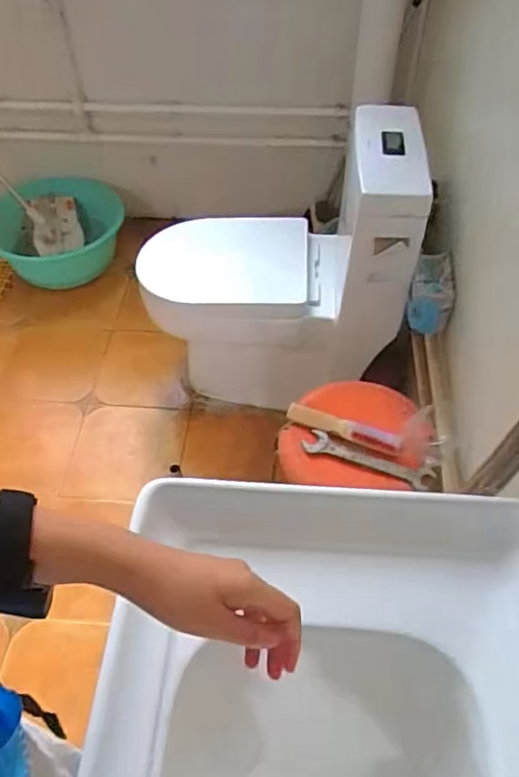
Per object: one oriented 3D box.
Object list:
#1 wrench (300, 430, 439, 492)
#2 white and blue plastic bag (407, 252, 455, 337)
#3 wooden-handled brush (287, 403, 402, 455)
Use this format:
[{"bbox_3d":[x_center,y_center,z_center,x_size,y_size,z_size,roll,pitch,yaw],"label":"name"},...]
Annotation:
[{"bbox_3d":[0.187,0.125,1.021,0.223,0.016,0.038,18,55,14],"label":"wrench"},{"bbox_3d":[0.354,-0.194,1.208,0.084,0.111,0.129,13,54,11],"label":"white and blue plastic bag"},{"bbox_3d":[0.151,0.069,1.046,0.206,0.020,0.037,18,55,14],"label":"wooden-handled brush"}]

